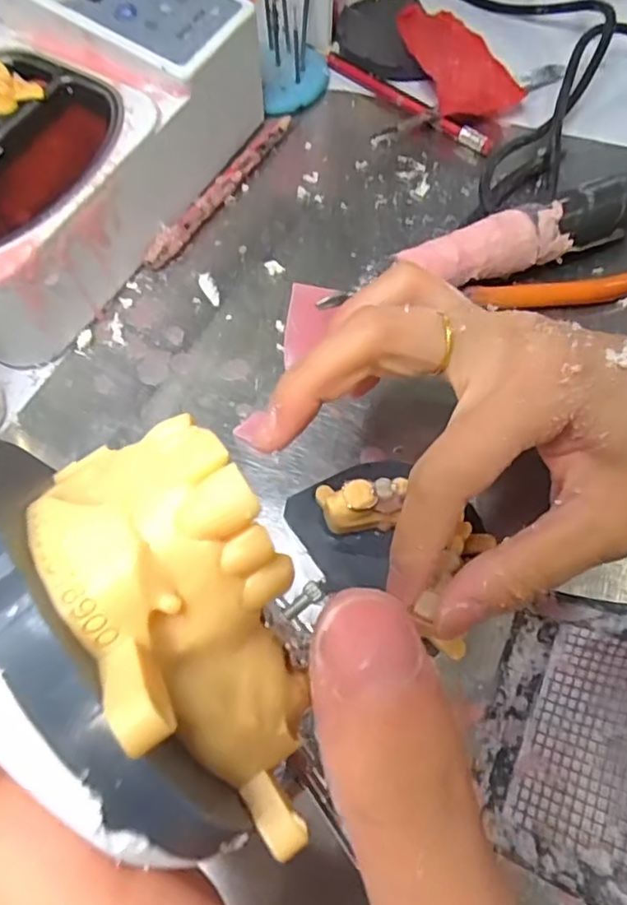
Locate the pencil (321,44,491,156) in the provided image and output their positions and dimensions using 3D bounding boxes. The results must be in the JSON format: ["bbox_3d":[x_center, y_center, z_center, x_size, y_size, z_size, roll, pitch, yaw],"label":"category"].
[{"bbox_3d":[0.048,-0.191,0.331,0.114,0.009,0.010,41,71,16],"label":"pencil"}]

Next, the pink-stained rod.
[{"bbox_3d":[-0.045,-0.128,0.297,0.009,0.009,0.110,29,68,12],"label":"pink-stained rod"}]

